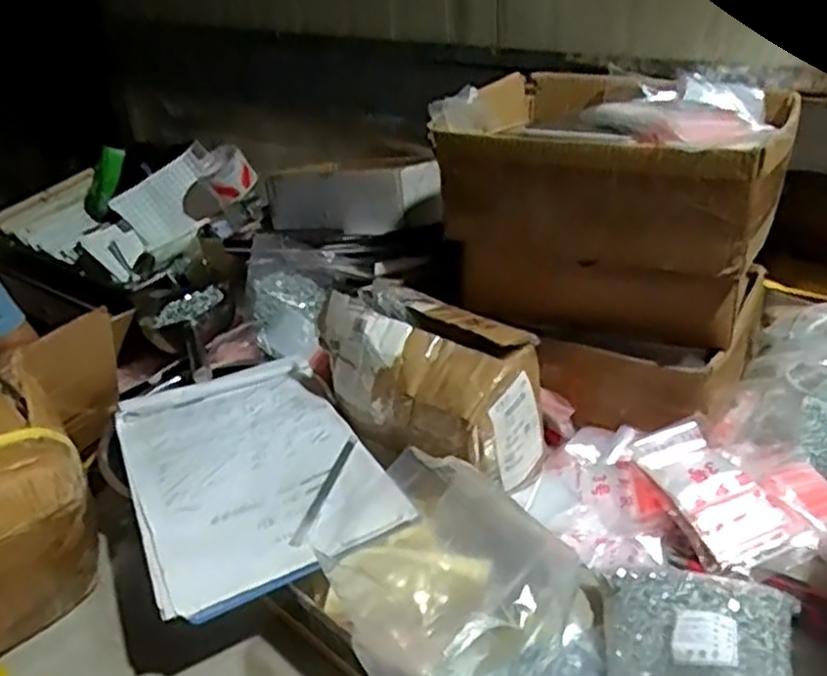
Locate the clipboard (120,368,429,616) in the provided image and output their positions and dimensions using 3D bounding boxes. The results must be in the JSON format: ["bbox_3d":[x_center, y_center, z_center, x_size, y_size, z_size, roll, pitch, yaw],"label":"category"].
[{"bbox_3d":[-0.163,0.123,0.736,0.214,0.018,0.302,-19,34,-21],"label":"clipboard"}]

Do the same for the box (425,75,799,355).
[{"bbox_3d":[0.223,-0.149,0.832,0.329,0.229,0.250,13,36,27],"label":"box"}]

